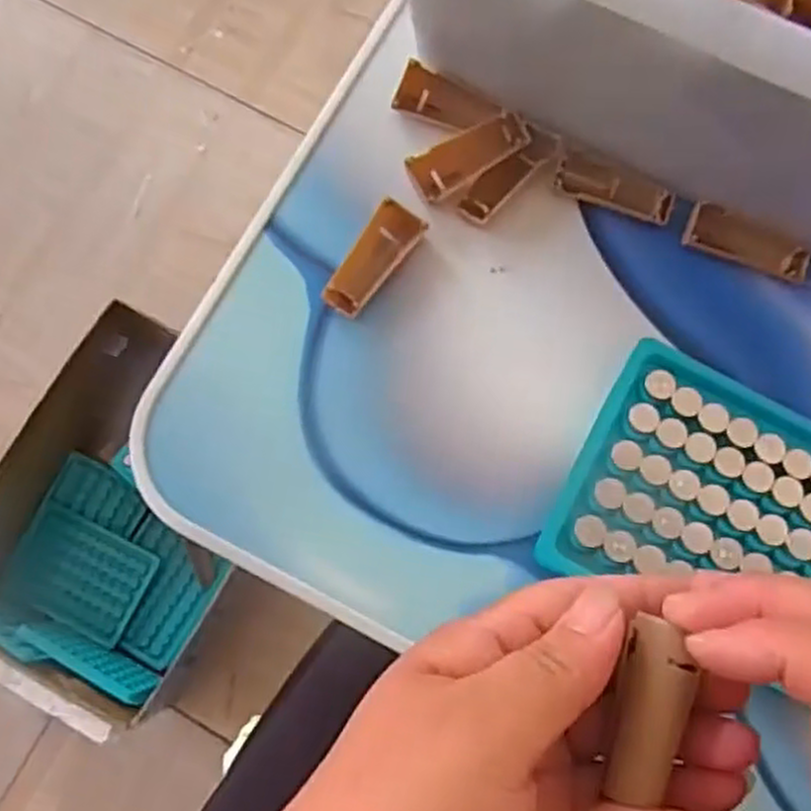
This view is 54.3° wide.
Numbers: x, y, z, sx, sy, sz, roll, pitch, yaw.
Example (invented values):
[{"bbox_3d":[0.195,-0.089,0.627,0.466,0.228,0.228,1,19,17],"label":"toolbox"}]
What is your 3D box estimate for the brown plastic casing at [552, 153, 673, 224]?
[{"bbox_3d":[0.087,-0.090,0.329,0.049,0.008,0.016,18,77,3],"label":"brown plastic casing"}]

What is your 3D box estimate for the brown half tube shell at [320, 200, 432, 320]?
[{"bbox_3d":[-0.013,-0.059,0.320,0.020,0.011,0.051,35,79,7],"label":"brown half tube shell"}]

